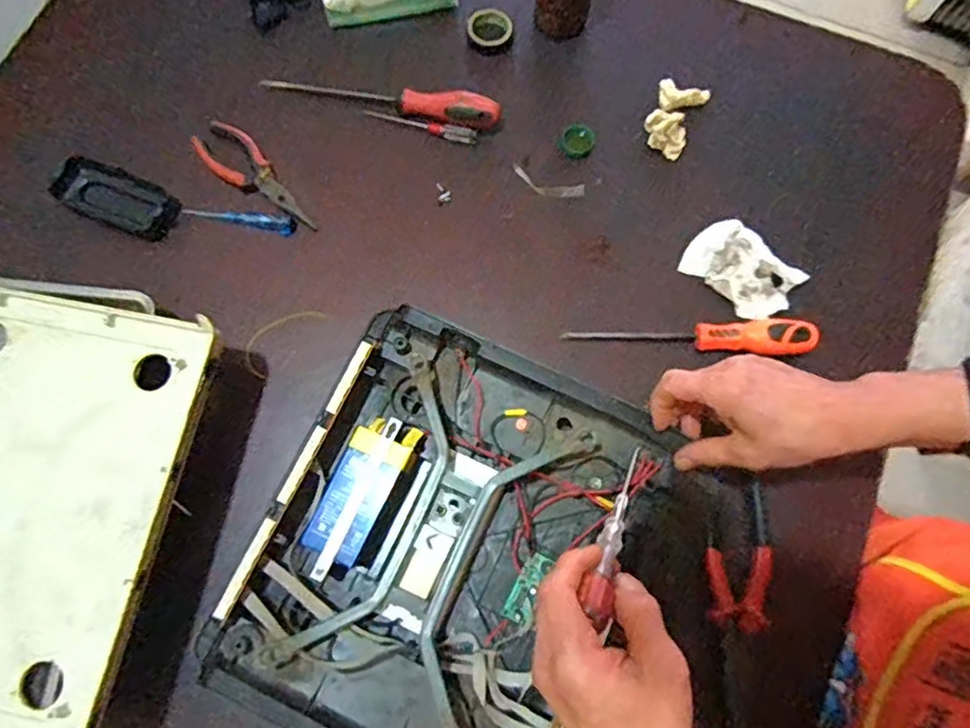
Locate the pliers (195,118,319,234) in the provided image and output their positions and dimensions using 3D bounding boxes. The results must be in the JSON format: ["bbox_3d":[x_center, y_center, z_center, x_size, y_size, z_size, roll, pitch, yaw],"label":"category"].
[{"bbox_3d":[-0.225,-0.186,0.618,0.153,0.010,0.049,40,77,10],"label":"pliers"}]

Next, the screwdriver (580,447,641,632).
[{"bbox_3d":[0.091,0.111,0.433,0.015,0.018,0.171,29,32,7],"label":"screwdriver"}]

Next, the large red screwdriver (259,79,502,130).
[{"bbox_3d":[-0.109,-0.279,0.641,0.252,0.030,0.030,14,74,3],"label":"large red screwdriver"}]

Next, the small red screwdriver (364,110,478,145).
[{"bbox_3d":[-0.067,-0.246,0.642,0.118,0.014,0.012,14,74,3],"label":"small red screwdriver"}]

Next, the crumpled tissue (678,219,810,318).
[{"bbox_3d":[0.247,-0.092,0.597,0.066,0.031,0.102,-43,79,-12],"label":"crumpled tissue"}]

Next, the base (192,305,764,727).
[{"bbox_3d":[0.001,0.159,0.494,0.352,0.052,0.315,25,75,6],"label":"base"}]

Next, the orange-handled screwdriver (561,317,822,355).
[{"bbox_3d":[0.188,-0.033,0.570,0.219,0.029,0.037,7,74,1],"label":"orange-handled screwdriver"}]

